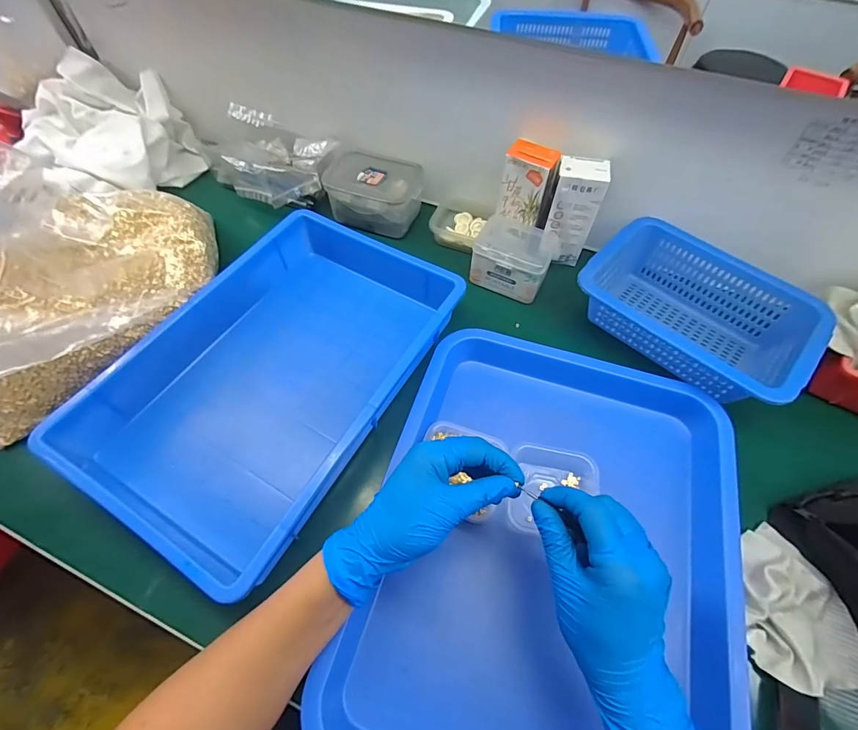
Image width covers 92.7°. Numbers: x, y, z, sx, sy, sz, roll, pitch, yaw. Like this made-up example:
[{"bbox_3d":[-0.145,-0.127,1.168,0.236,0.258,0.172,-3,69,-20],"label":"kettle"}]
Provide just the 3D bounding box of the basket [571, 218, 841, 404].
[{"bbox_3d":[0.292,-0.058,0.462,0.225,0.074,0.156,39,66,20],"label":"basket"}]

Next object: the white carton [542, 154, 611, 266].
[{"bbox_3d":[0.174,-0.184,0.502,0.055,0.123,0.034,17,61,10],"label":"white carton"}]

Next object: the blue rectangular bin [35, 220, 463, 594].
[{"bbox_3d":[-0.151,0.003,0.433,0.243,0.071,0.374,28,63,15],"label":"blue rectangular bin"}]

